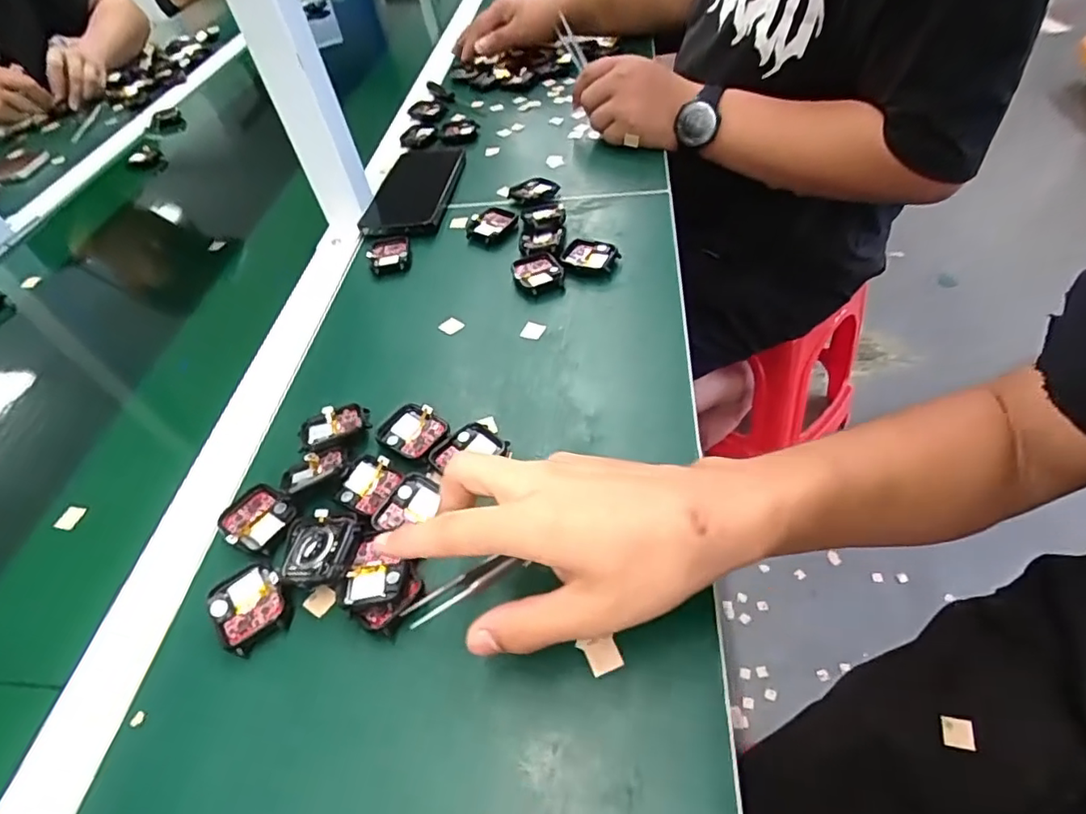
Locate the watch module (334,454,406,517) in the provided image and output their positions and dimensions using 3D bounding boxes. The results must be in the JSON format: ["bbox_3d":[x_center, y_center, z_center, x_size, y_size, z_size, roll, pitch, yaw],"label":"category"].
[{"bbox_3d":[-0.109,0.047,0.365,0.036,0.008,0.035,16,54,23],"label":"watch module"}]

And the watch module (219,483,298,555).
[{"bbox_3d":[-0.175,0.068,0.360,0.043,0.006,0.039,16,53,23],"label":"watch module"}]

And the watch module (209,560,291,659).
[{"bbox_3d":[-0.162,0.109,0.322,0.037,0.009,0.044,-34,52,-19],"label":"watch module"}]

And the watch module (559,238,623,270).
[{"bbox_3d":[0.040,-0.128,0.501,0.046,0.010,0.035,15,53,22],"label":"watch module"}]

